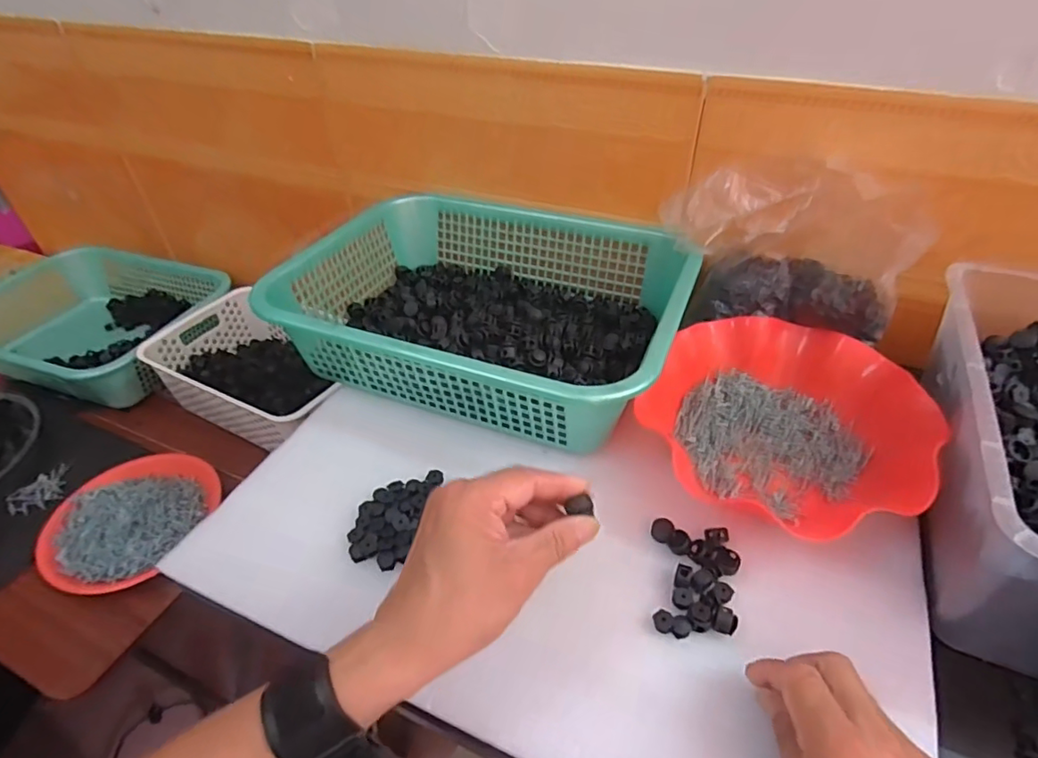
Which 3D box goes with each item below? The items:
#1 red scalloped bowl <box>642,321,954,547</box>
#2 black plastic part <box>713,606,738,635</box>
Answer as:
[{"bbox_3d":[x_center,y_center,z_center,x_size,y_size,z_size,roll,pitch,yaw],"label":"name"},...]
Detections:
[{"bbox_3d":[0.224,0.027,0.480,0.210,0.057,0.187,22,48,24],"label":"red scalloped bowl"},{"bbox_3d":[0.138,0.162,0.374,0.014,0.010,0.015,17,46,20],"label":"black plastic part"}]

